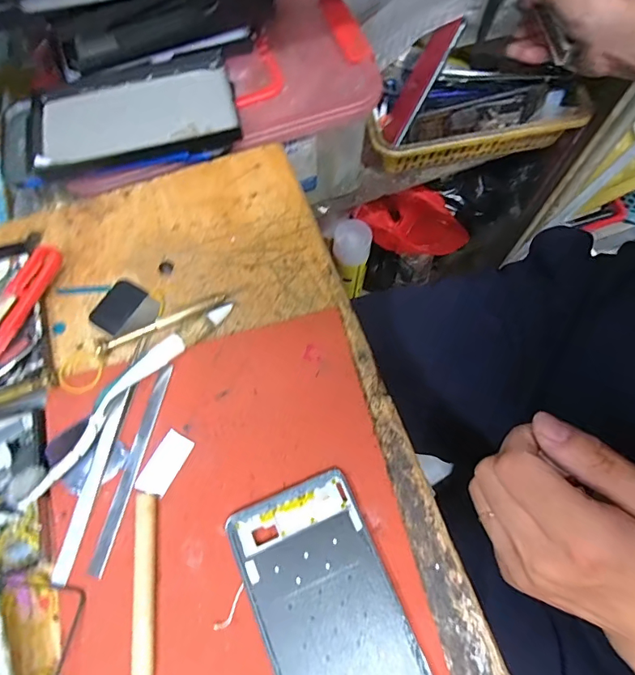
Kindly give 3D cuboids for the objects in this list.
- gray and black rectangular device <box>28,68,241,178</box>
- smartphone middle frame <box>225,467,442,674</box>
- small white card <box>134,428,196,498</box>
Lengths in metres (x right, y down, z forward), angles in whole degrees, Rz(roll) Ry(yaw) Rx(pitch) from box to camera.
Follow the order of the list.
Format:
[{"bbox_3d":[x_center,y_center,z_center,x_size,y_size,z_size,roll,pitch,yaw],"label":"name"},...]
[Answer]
[{"bbox_3d":[-0.160,-0.187,0.396,0.176,0.015,0.090,-12,66,-3],"label":"gray and black rectangular device"},{"bbox_3d":[0.012,0.160,0.246,0.079,0.012,0.159,-22,71,-9],"label":"smartphone middle frame"},{"bbox_3d":[-0.094,0.077,0.280,0.020,0.004,0.038,26,71,8],"label":"small white card"}]

